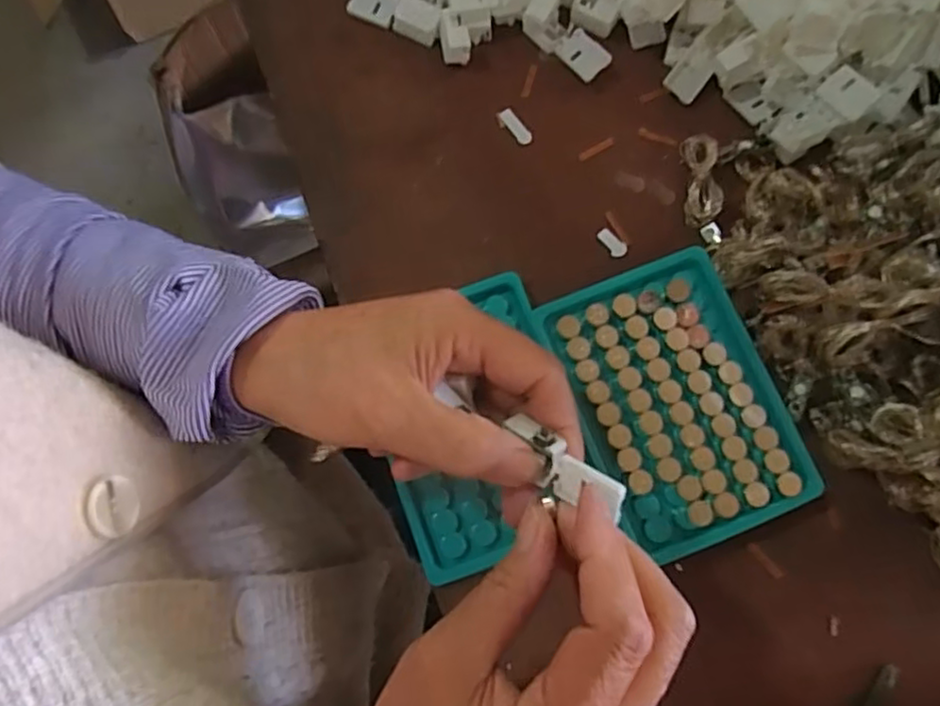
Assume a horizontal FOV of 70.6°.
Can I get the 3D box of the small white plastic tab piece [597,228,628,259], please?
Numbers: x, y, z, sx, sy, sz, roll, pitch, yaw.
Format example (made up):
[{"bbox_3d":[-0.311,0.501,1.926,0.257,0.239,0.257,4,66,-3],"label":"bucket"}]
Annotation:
[{"bbox_3d":[0.077,-0.060,0.356,0.009,0.004,0.018,-38,80,-7],"label":"small white plastic tab piece"}]

